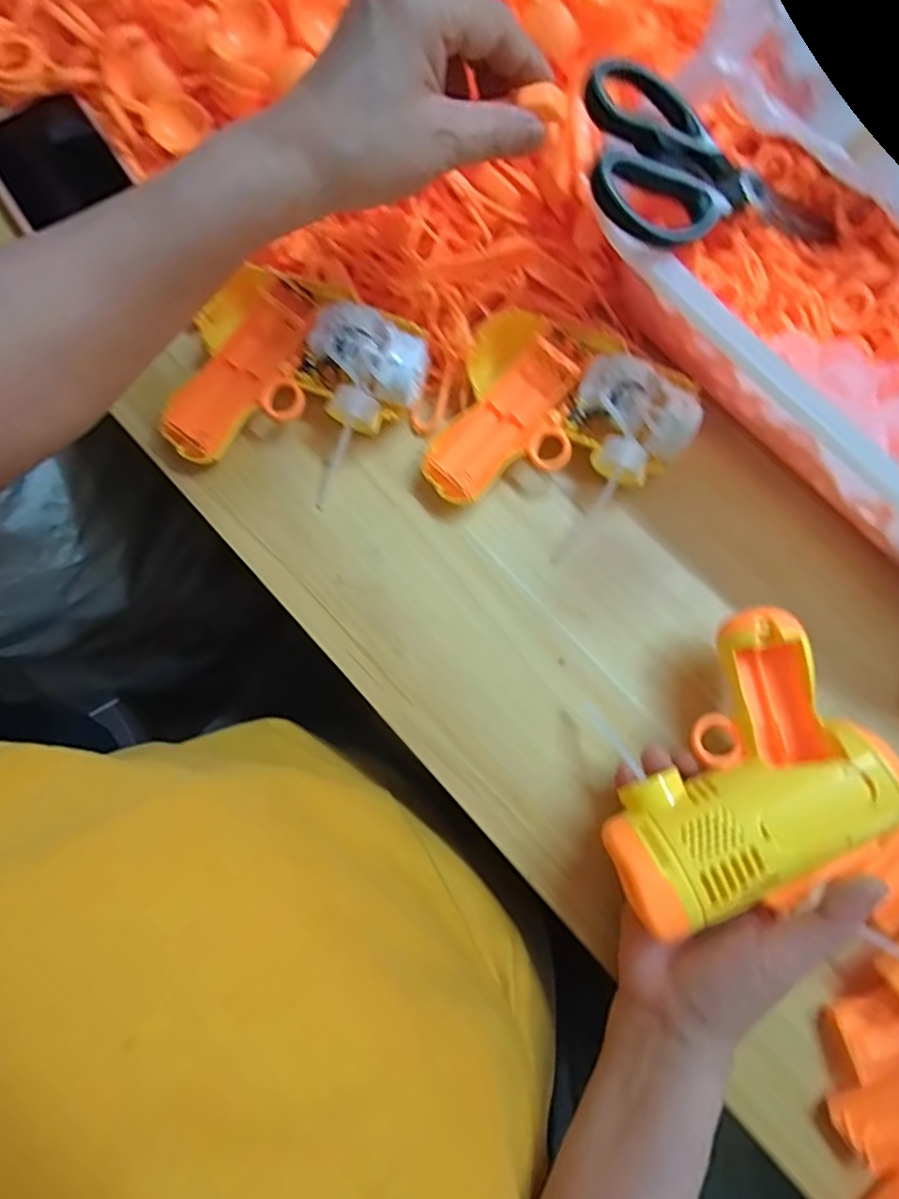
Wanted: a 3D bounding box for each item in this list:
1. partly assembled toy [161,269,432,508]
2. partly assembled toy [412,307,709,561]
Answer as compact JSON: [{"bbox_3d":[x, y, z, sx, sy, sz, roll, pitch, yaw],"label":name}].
[{"bbox_3d":[-0.091,-0.128,0.366,0.139,0.040,0.118,17,80,3],"label":"partly assembled toy"},{"bbox_3d":[0.066,-0.100,0.362,0.133,0.042,0.120,24,80,4],"label":"partly assembled toy"}]

